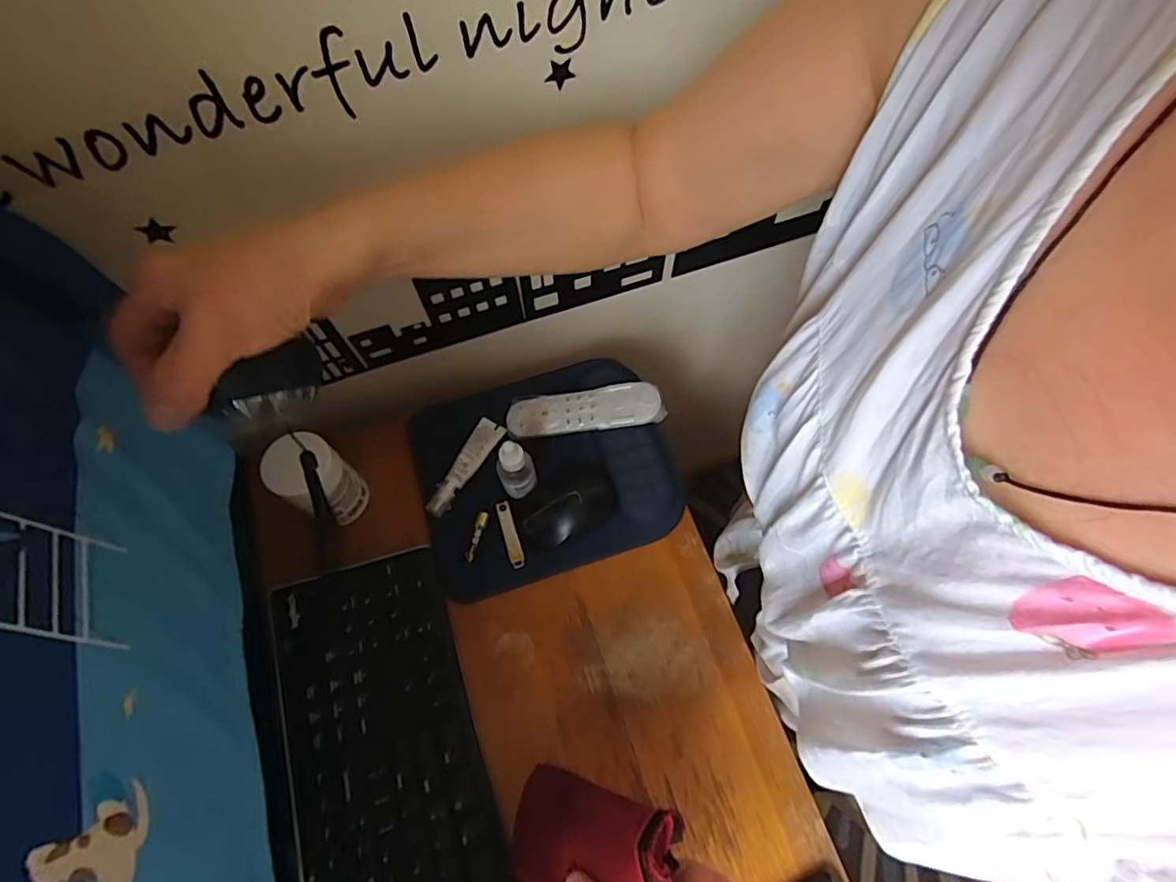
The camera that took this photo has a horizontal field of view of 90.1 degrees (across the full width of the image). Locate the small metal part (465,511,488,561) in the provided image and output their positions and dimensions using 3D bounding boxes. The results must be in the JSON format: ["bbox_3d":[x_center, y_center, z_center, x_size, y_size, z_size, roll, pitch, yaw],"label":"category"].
[{"bbox_3d":[-0.101,0.087,0.534,0.011,0.005,0.046,12,67,6],"label":"small metal part"}]

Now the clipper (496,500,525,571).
[{"bbox_3d":[-0.070,0.084,0.534,0.013,0.010,0.060,-15,67,-6],"label":"clipper"}]

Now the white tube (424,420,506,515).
[{"bbox_3d":[-0.117,0.024,0.564,0.025,0.015,0.107,23,68,11],"label":"white tube"}]

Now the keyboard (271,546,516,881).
[{"bbox_3d":[-0.139,0.296,0.436,0.143,0.027,0.419,-19,67,-8],"label":"keyboard"}]

